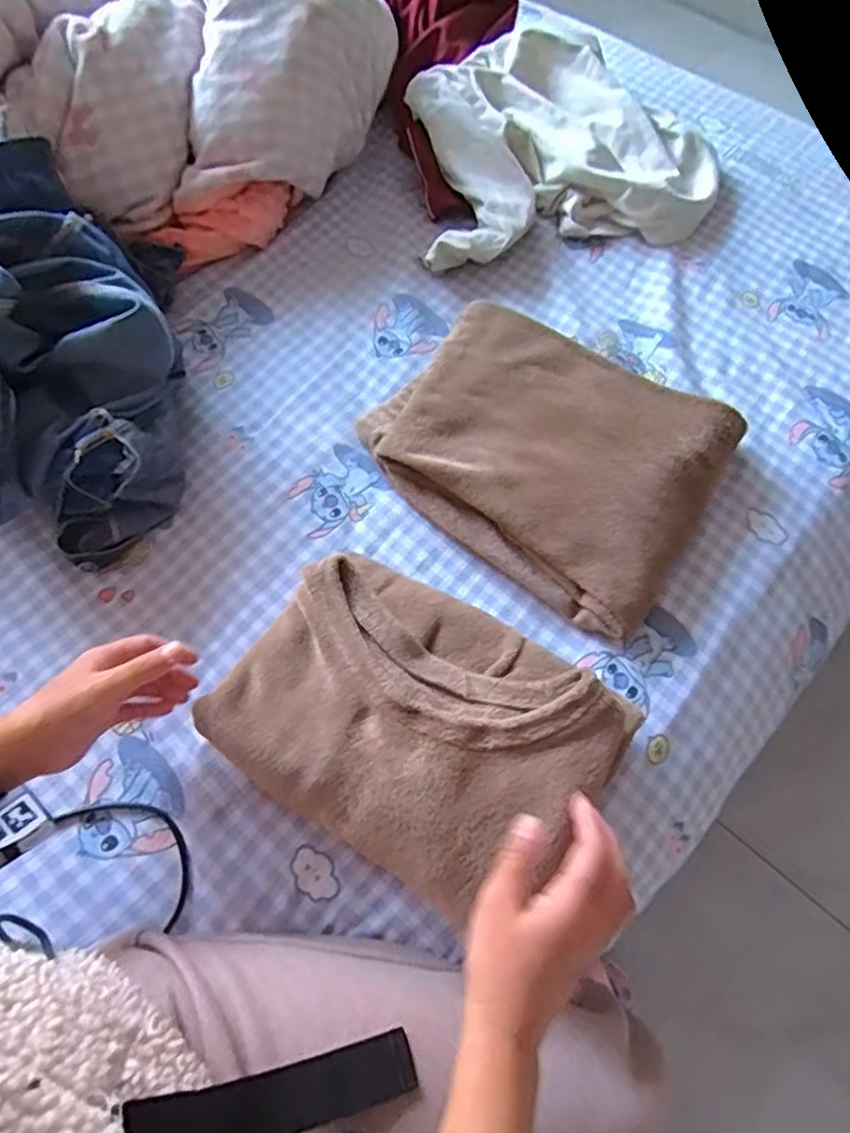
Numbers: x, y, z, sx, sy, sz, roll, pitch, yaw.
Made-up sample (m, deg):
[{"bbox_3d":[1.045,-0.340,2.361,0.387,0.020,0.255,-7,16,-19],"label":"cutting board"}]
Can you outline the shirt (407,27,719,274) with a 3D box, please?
[{"bbox_3d":[0.172,-0.571,0.882,0.395,0.086,0.353,-11,67,-7],"label":"shirt"}]

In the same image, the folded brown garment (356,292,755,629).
[{"bbox_3d":[0.129,-0.122,0.689,0.342,0.065,0.272,36,70,14],"label":"folded brown garment"}]

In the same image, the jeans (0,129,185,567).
[{"bbox_3d":[-0.390,-0.262,0.654,0.313,0.220,0.469,-35,71,-16],"label":"jeans"}]

